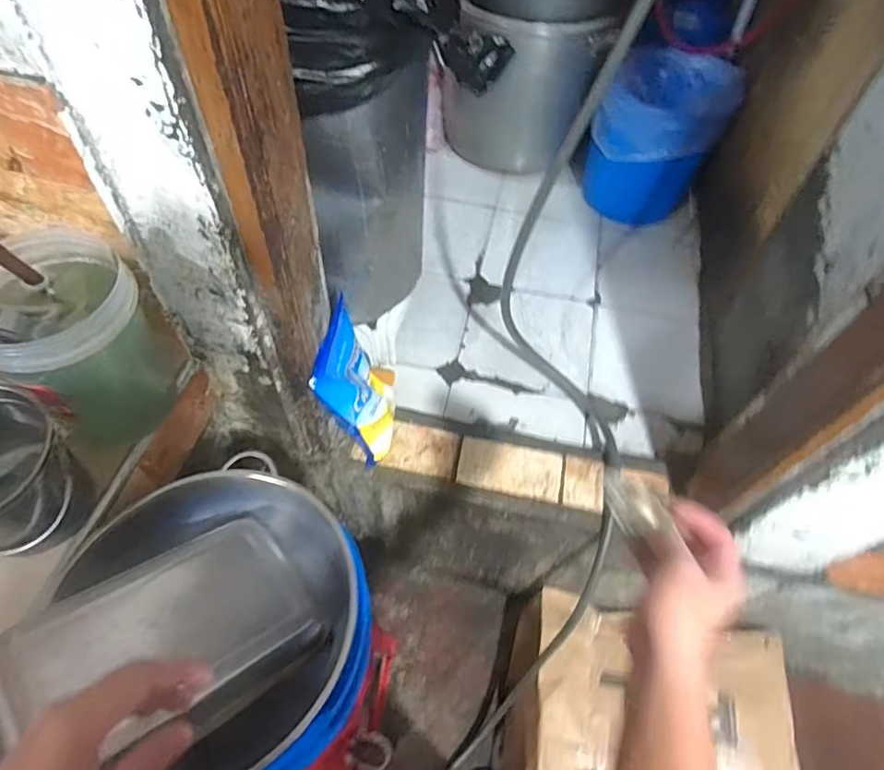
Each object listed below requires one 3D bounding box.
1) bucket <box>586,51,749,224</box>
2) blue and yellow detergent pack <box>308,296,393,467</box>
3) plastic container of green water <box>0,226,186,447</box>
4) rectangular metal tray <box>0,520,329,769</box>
[{"bbox_3d":[0.558,-0.632,1.456,0.285,0.392,0.276,2,56,-3],"label":"bucket"},{"bbox_3d":[-0.160,0.004,0.998,0.092,0.311,0.190,-8,52,13],"label":"blue and yellow detergent pack"},{"bbox_3d":[-0.423,-0.056,0.652,0.147,0.224,0.171,-29,62,-21],"label":"plastic container of green water"},{"bbox_3d":[-0.292,0.277,0.581,0.286,0.059,0.185,-19,54,-38],"label":"rectangular metal tray"}]

